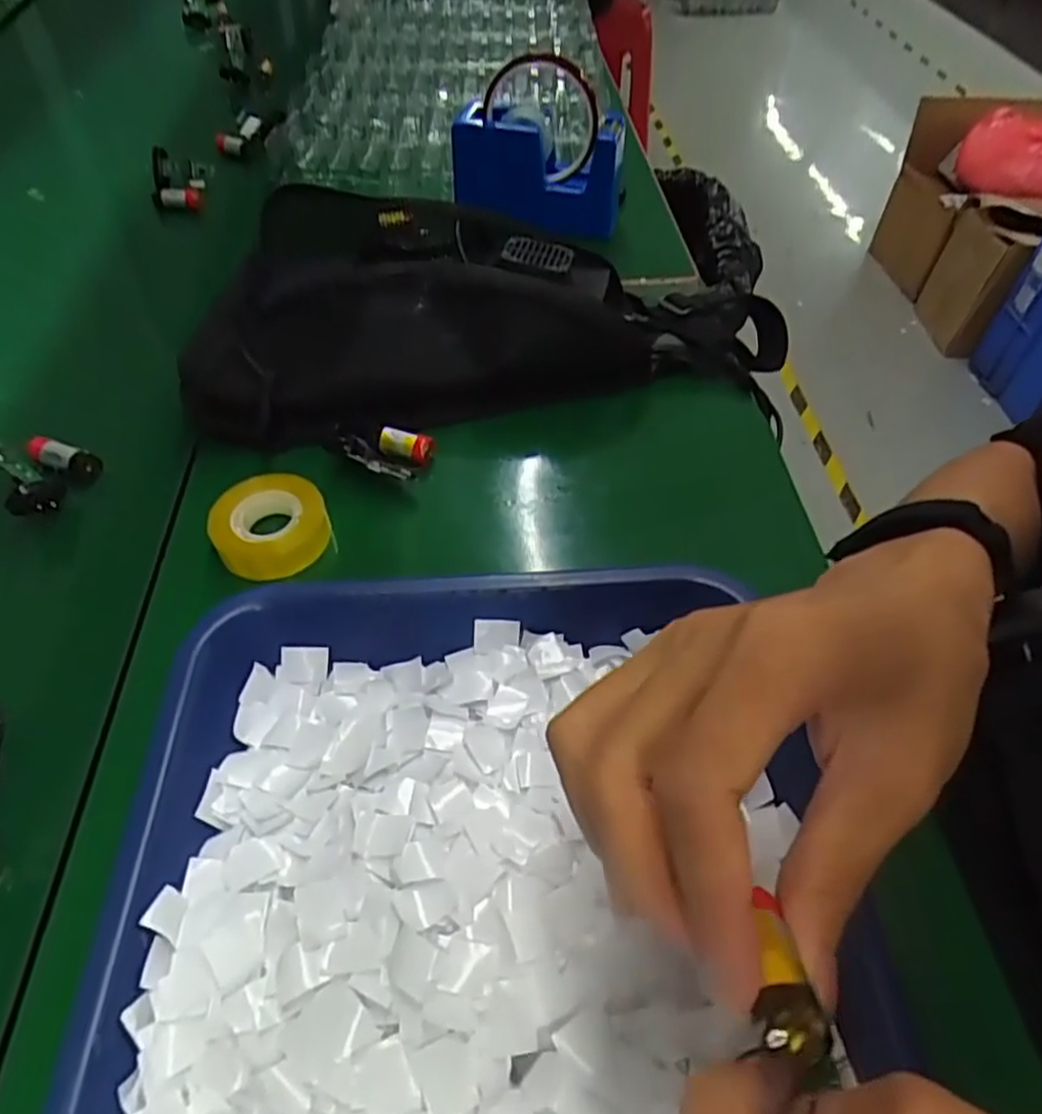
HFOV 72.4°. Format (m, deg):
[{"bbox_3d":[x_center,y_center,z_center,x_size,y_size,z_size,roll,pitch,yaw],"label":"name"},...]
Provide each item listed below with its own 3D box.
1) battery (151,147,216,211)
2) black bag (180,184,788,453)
[{"bbox_3d":[-0.281,-0.310,0.588,0.054,0.036,0.023,11,52,6],"label":"battery"},{"bbox_3d":[0.002,-0.150,0.437,0.381,0.089,0.155,-2,51,-6],"label":"black bag"}]

